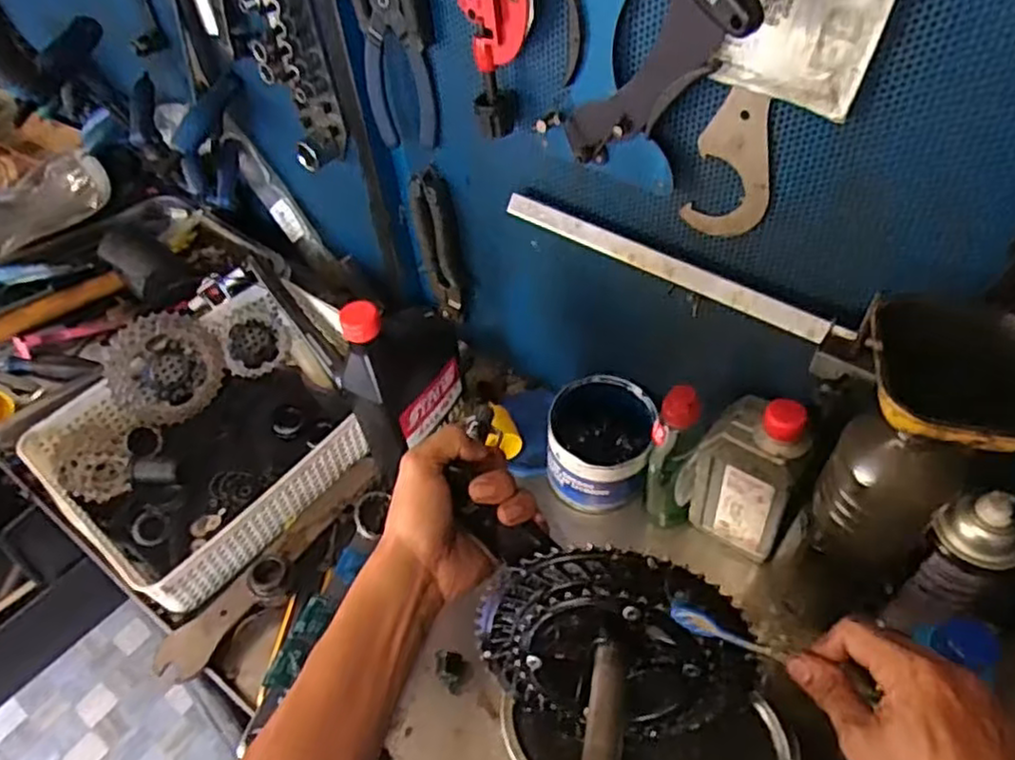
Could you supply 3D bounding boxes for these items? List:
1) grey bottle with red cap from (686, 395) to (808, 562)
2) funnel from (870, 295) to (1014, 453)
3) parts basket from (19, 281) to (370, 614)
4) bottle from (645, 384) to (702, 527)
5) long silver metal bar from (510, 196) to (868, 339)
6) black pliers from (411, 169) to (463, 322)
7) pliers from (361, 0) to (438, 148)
[{"bbox_3d":[0.207,0.080,0.602,0.077,0.177,0.052,29,57,28],"label":"grey bottle with red cap"},{"bbox_3d":[0.246,0.008,0.389,0.084,0.073,0.093,9,50,14],"label":"funnel"},{"bbox_3d":[-0.300,0.045,0.735,0.252,0.099,0.310,29,57,28],"label":"parts basket"},{"bbox_3d":[0.151,0.067,0.637,0.040,0.165,0.061,9,50,14],"label":"bottle"},{"bbox_3d":[0.121,-0.089,0.544,0.281,0.017,0.017,29,24,25],"label":"long silver metal bar"},{"bbox_3d":[-0.068,-0.134,0.733,0.038,0.180,0.023,-13,48,-6],"label":"black pliers"},{"bbox_3d":[-0.097,-0.266,0.591,0.071,0.152,0.011,16,52,20],"label":"pliers"}]

